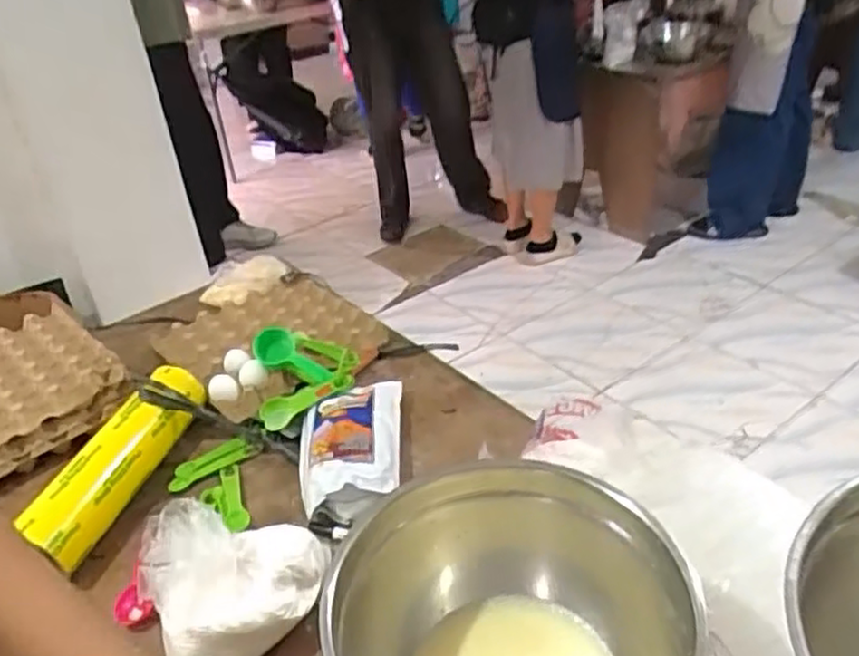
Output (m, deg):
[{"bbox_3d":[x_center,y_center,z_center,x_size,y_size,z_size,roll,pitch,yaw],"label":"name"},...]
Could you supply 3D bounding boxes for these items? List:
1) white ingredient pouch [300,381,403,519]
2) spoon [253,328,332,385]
[{"bbox_3d":[-0.105,0.144,0.946,0.131,0.053,0.237,-5,34,1],"label":"white ingredient pouch"},{"bbox_3d":[-0.200,0.043,1.061,0.127,0.039,0.051,33,41,2],"label":"spoon"}]

